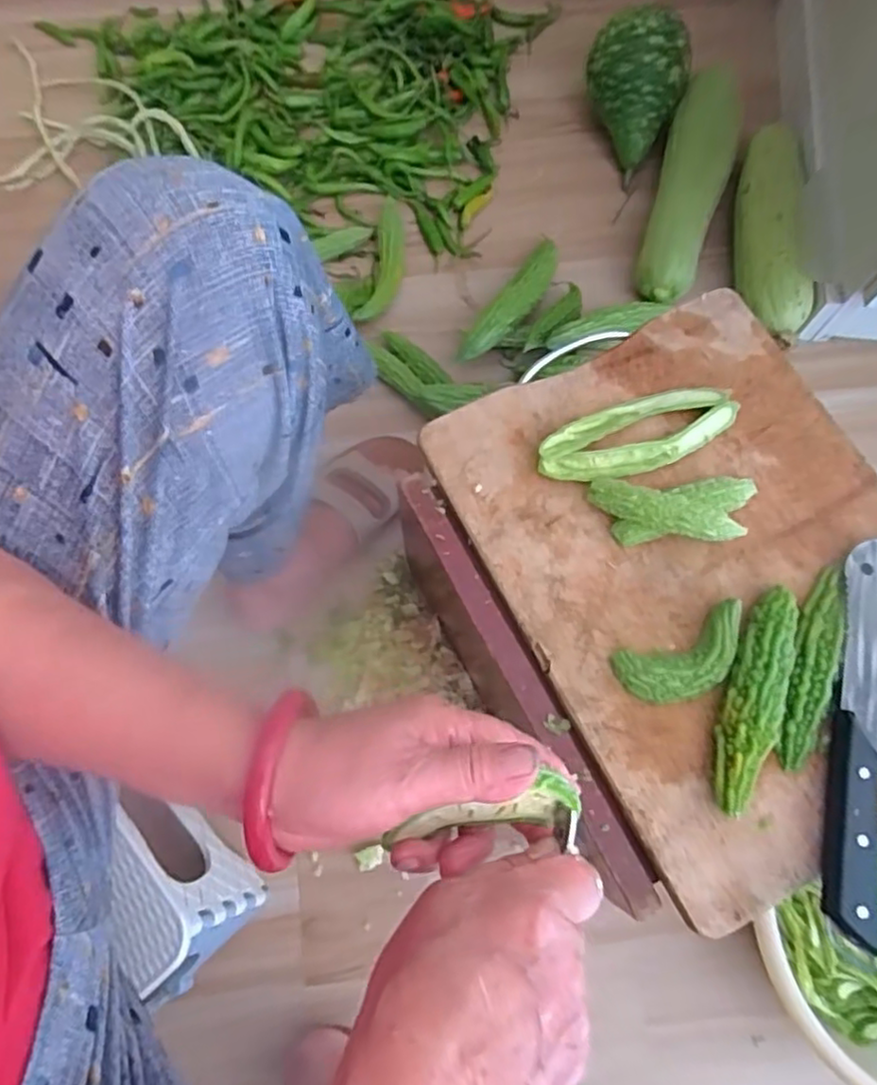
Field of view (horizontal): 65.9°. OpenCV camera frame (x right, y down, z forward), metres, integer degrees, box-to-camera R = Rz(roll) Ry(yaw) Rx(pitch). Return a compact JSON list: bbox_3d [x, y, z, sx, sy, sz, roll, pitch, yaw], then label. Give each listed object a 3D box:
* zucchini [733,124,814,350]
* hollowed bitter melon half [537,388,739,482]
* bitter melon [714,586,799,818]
[{"bbox_3d":[0.397,-0.371,0.807,0.069,0.076,0.286,1,74,0],"label":"zucchini"},{"bbox_3d":[0.152,-0.083,0.516,0.157,0.016,0.056,-15,74,-5],"label":"hollowed bitter melon half"},{"bbox_3d":[0.209,0.100,0.447,0.032,0.023,0.151,20,75,6],"label":"bitter melon"}]

